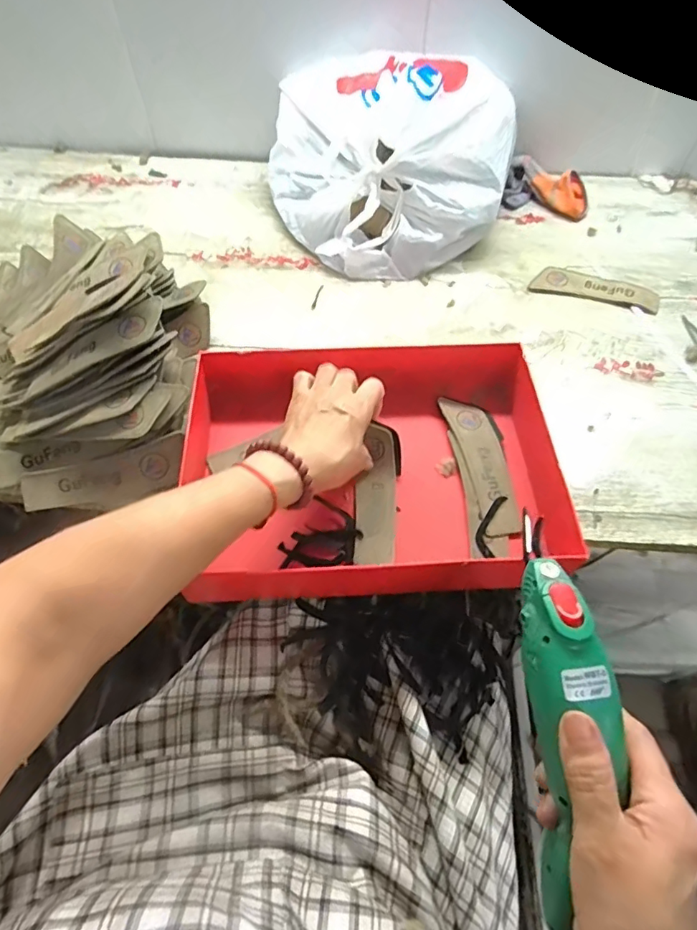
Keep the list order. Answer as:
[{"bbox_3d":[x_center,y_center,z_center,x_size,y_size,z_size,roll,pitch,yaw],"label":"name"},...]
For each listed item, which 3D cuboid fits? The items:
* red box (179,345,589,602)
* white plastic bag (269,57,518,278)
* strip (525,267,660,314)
[{"bbox_3d":[0.022,-0.004,0.491,0.327,0.077,0.230,-1,57,-1],"label":"red box"},{"bbox_3d":[0.043,-0.378,0.654,0.307,0.172,0.223,6,57,4],"label":"white plastic bag"},{"bbox_3d":[0.310,-0.222,0.654,0.153,0.006,0.046,14,58,9],"label":"strip"}]

